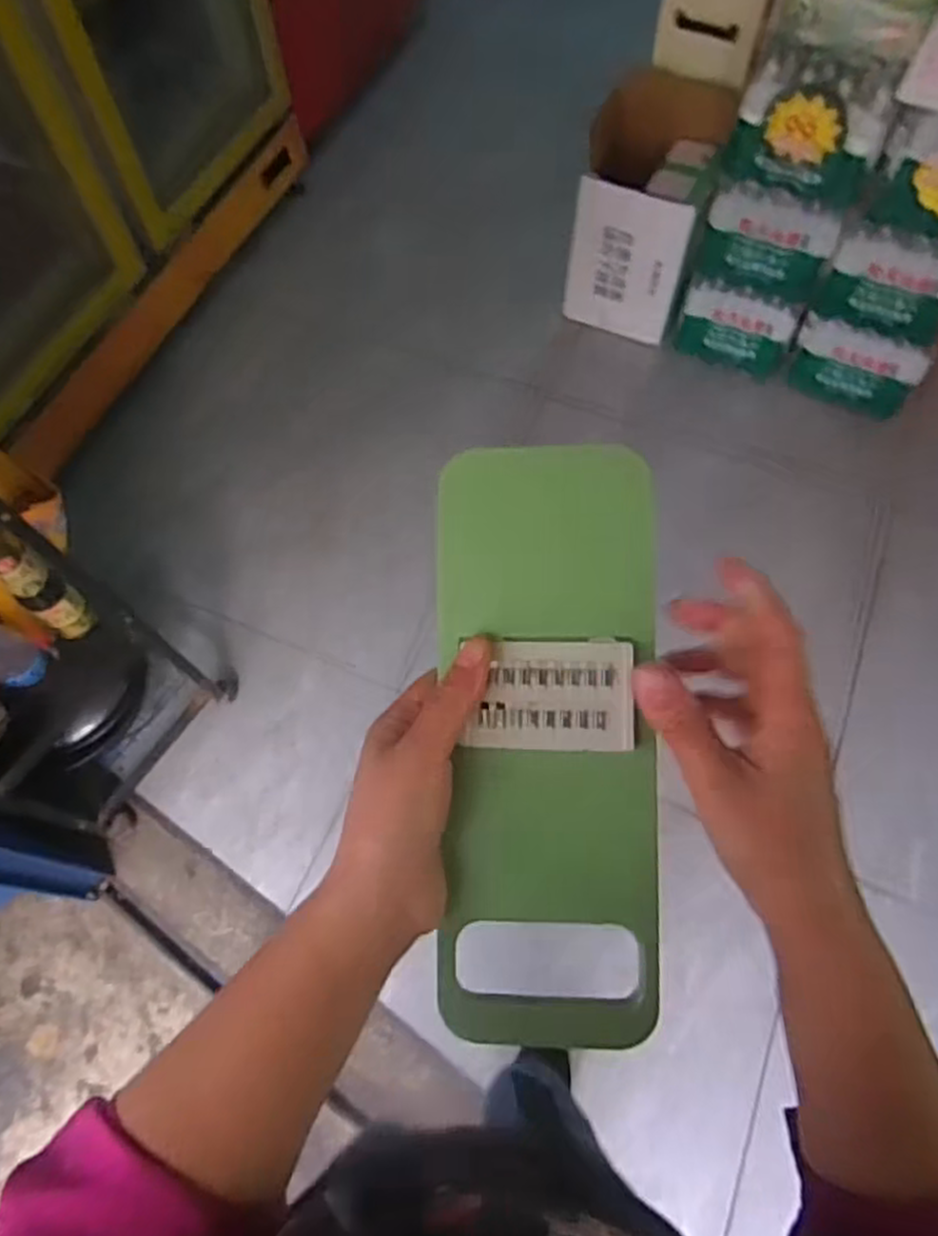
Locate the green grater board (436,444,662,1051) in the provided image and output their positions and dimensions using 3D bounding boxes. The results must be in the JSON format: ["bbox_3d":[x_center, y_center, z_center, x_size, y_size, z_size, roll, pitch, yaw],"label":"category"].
[{"bbox_3d":[0.037,0.058,0.352,0.100,0.019,0.271,-1,88,1],"label":"green grater board"}]

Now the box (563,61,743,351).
[{"bbox_3d":[0.374,-0.875,1.622,0.263,0.436,0.247,18,67,10],"label":"box"}]

